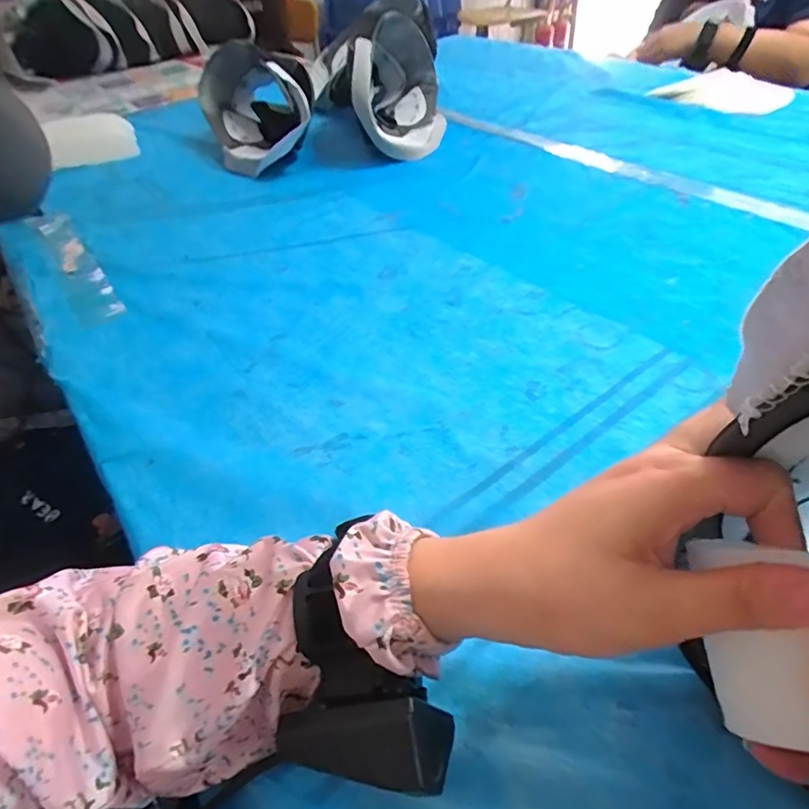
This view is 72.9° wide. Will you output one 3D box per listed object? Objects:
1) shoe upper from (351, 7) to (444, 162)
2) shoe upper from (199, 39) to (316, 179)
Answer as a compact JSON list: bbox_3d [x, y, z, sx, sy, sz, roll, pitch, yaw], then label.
[{"bbox_3d":[-0.004,-0.519,0.877,0.121,0.145,0.335,-2,44,5],"label":"shoe upper"},{"bbox_3d":[-0.245,-0.498,0.896,0.148,0.138,0.289,-19,45,-13],"label":"shoe upper"}]

